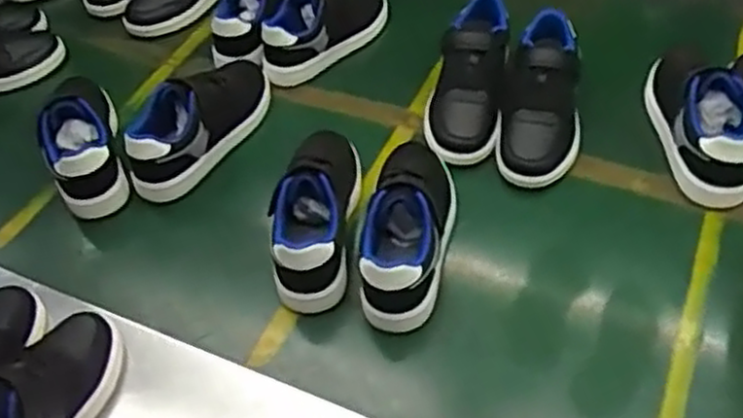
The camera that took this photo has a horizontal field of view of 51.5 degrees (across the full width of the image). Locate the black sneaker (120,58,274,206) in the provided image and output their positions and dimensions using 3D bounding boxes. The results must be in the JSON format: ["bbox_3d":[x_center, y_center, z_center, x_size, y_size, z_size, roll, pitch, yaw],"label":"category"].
[{"bbox_3d":[-0.198,-0.107,0.911,0.217,0.088,0.091,-37,58,-23],"label":"black sneaker"}]

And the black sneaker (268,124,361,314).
[{"bbox_3d":[-0.059,-0.007,0.809,0.082,0.089,0.222,3,52,7],"label":"black sneaker"}]

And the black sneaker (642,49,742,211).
[{"bbox_3d":[0.353,-0.107,0.843,0.071,0.113,0.213,-4,52,1],"label":"black sneaker"}]

